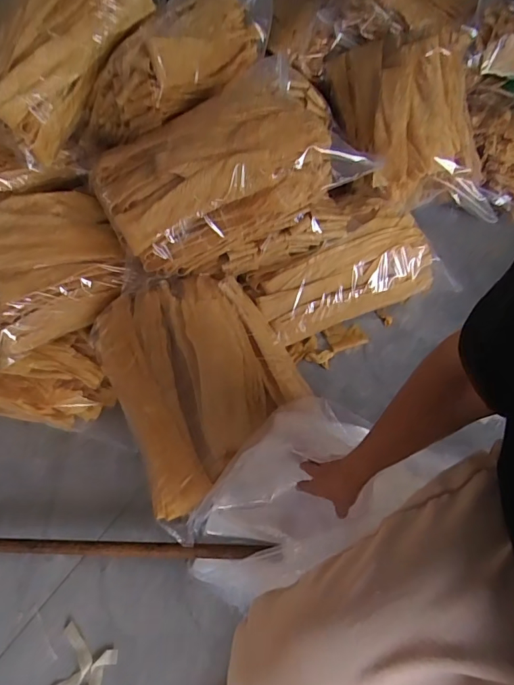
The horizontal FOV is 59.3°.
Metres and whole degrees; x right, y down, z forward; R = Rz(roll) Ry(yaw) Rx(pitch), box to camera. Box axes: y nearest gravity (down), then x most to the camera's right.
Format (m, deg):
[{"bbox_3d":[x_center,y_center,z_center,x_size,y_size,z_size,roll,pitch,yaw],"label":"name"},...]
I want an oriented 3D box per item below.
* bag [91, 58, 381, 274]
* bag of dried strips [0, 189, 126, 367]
[{"bbox_3d":[-0.073,-0.344,0.876,0.451,0.198,0.282,-21,54,-11],"label":"bag"},{"bbox_3d":[-0.403,-0.161,0.865,0.259,0.137,0.294,-26,55,-14],"label":"bag of dried strips"}]

